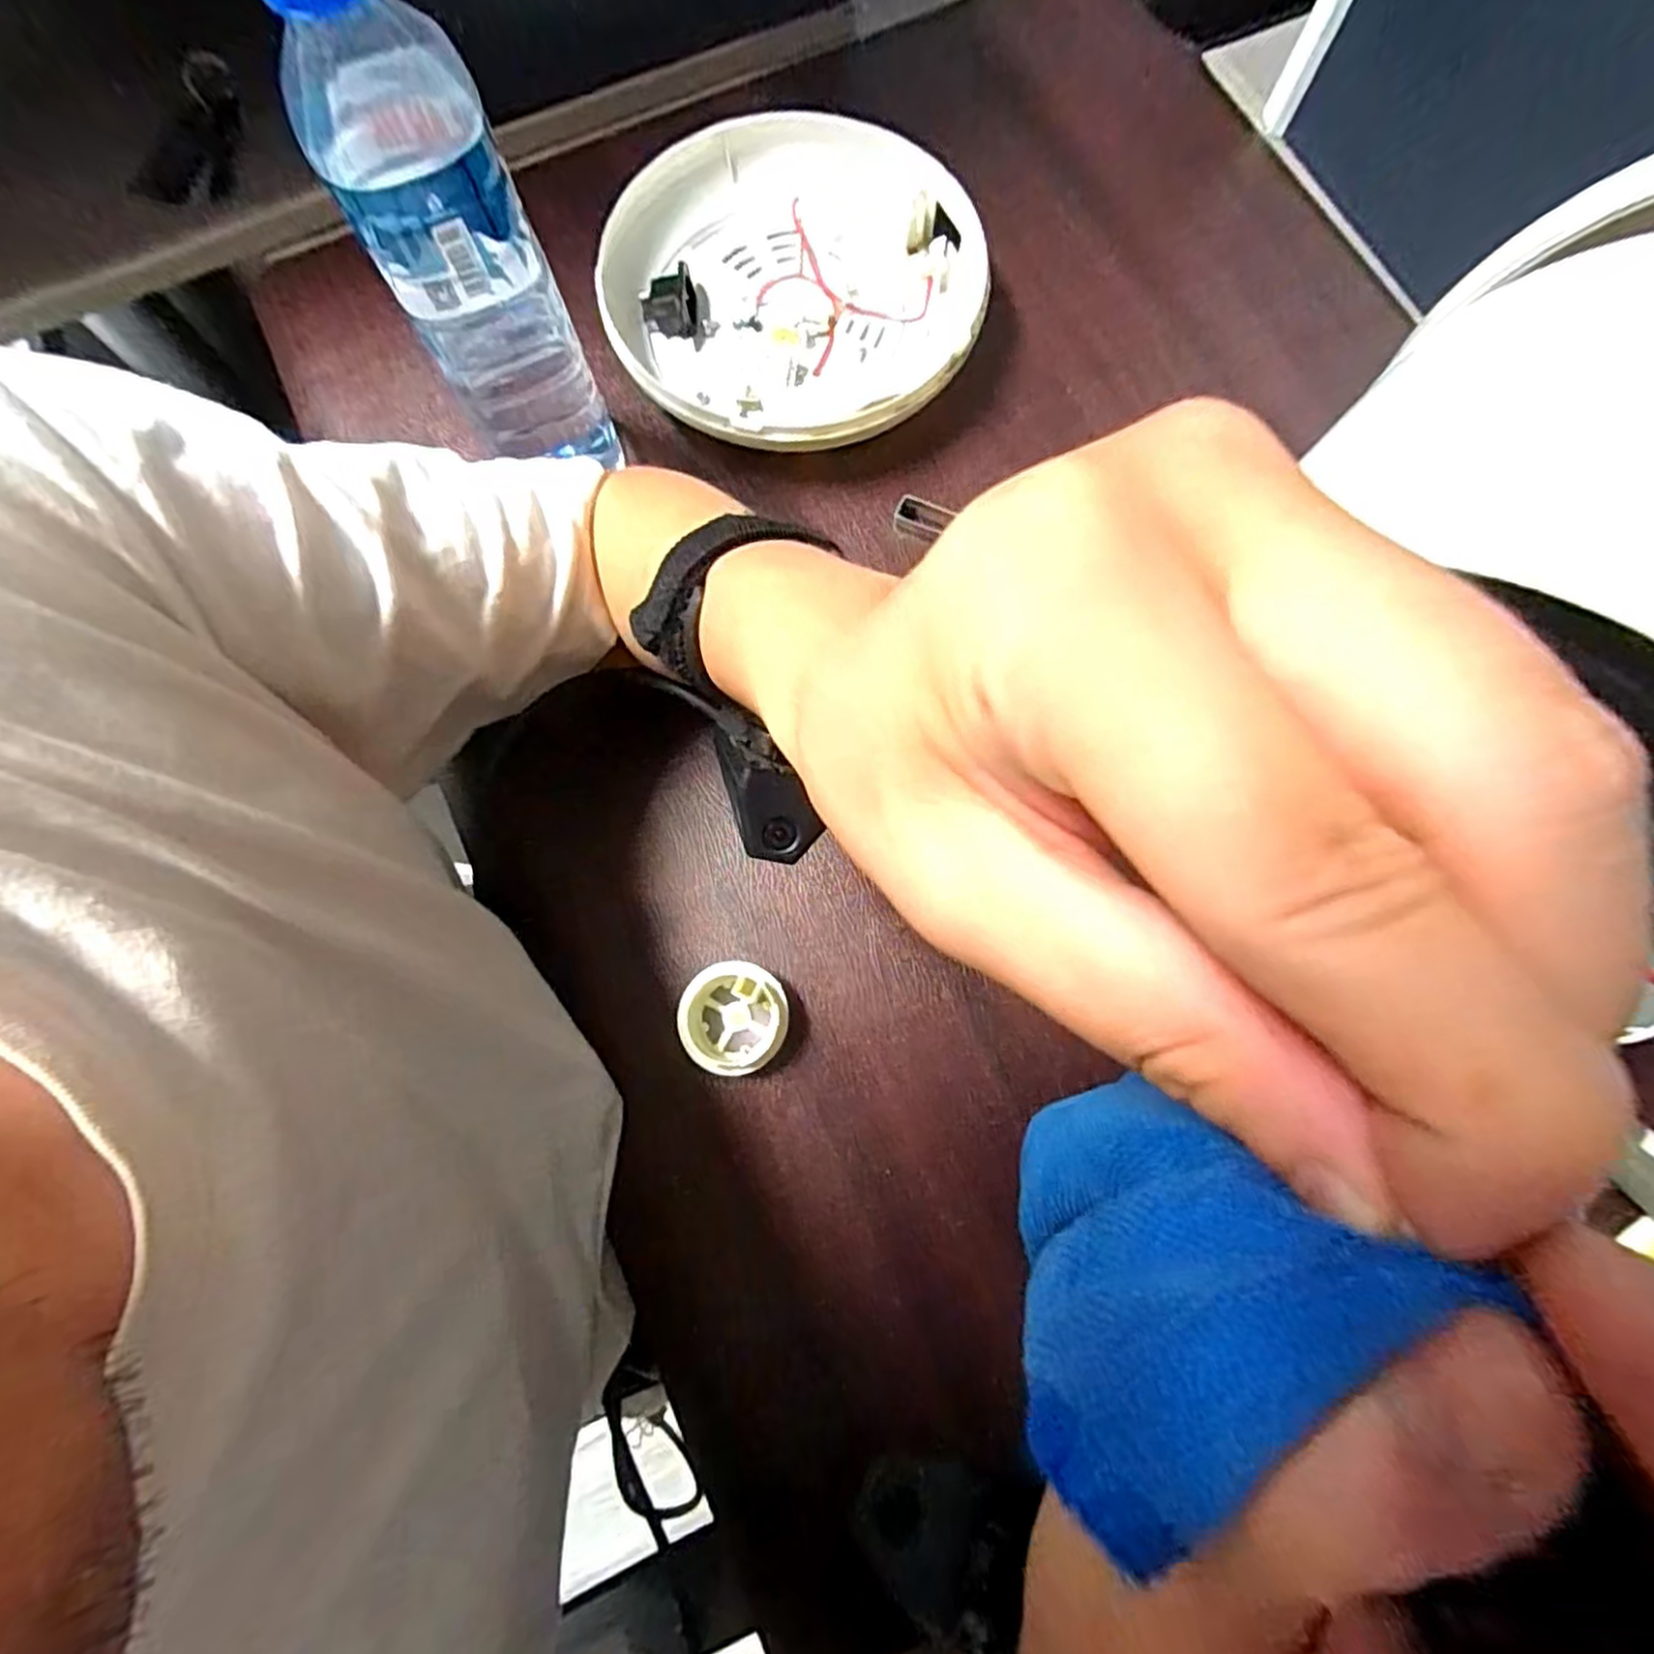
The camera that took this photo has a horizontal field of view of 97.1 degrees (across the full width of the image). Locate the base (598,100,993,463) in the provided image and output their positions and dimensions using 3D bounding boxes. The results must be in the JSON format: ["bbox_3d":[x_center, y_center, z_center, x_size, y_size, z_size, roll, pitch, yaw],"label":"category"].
[{"bbox_3d":[-0.017,-0.301,0.401,0.206,0.033,0.185,-22,78,-4],"label":"base"}]

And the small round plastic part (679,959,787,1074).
[{"bbox_3d":[-0.041,0.085,0.328,0.047,0.022,0.047,0,77,1],"label":"small round plastic part"}]

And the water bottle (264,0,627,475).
[{"bbox_3d":[-0.148,-0.232,0.286,0.061,0.183,0.062,-26,78,-5],"label":"water bottle"}]

